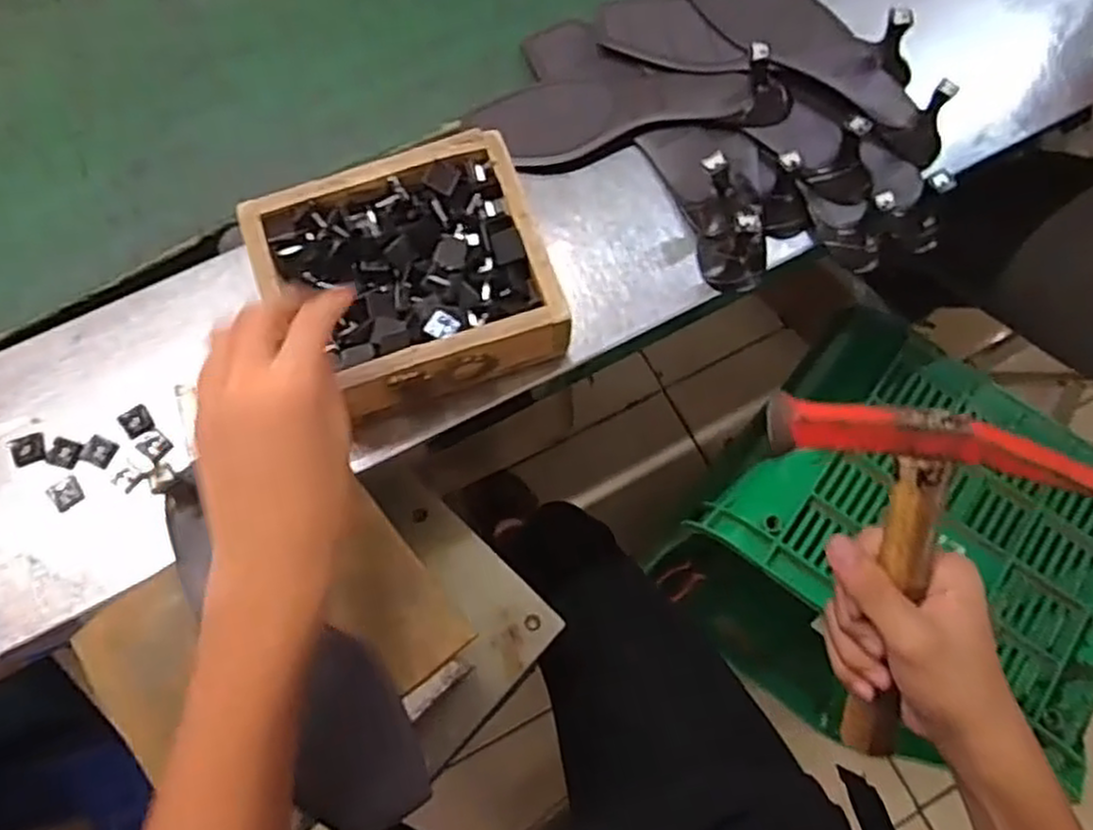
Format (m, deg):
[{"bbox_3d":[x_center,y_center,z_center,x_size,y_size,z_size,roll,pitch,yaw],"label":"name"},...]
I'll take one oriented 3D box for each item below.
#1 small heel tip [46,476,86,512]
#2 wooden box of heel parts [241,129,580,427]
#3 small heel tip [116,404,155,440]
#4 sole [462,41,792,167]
[{"bbox_3d":[-0.313,0.051,0.493,0.019,0.004,0.019,-36,77,-12],"label":"small heel tip"},{"bbox_3d":[-0.093,-0.087,0.506,0.181,0.059,0.156,-19,74,-7],"label":"wooden box of heel parts"},{"bbox_3d":[-0.274,0.004,0.505,0.019,0.004,0.019,-34,76,-11],"label":"small heel tip"},{"bbox_3d":[0.062,-0.240,0.562,0.228,0.054,0.085,-13,73,-6],"label":"sole"}]

